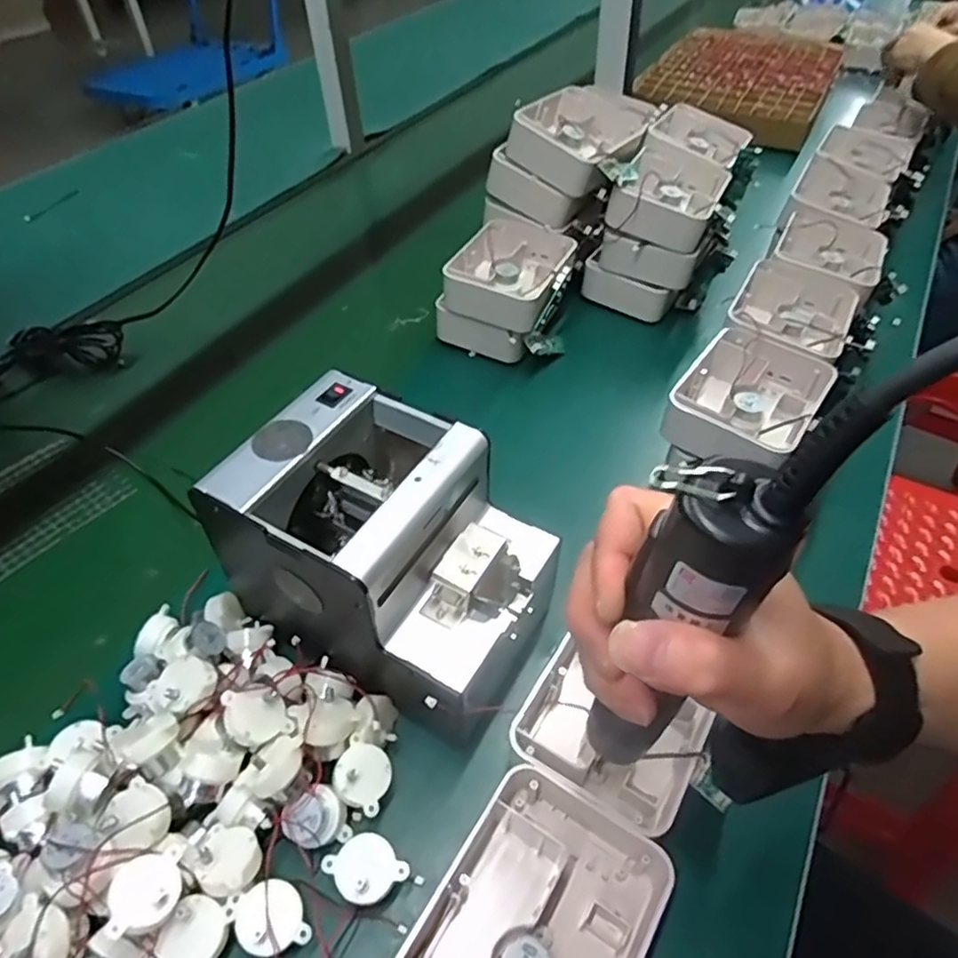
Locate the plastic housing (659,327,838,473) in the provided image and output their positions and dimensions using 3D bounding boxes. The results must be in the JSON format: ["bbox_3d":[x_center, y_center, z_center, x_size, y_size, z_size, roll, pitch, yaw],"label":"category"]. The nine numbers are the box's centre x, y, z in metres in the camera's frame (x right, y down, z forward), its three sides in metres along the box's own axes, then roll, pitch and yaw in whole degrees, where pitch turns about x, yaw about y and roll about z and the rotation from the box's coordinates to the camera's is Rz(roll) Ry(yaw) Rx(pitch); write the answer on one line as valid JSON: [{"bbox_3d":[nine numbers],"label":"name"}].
[{"bbox_3d":[0.219,-0.065,0.539,0.100,0.047,0.124,27,53,25],"label":"plastic housing"}]

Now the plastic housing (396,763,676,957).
[{"bbox_3d":[0.030,0.227,0.337,0.100,0.046,0.128,24,52,23],"label":"plastic housing"}]

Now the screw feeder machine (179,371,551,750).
[{"bbox_3d":[-0.047,0.050,0.423,0.180,0.154,0.128,22,51,22],"label":"screw feeder machine"}]

